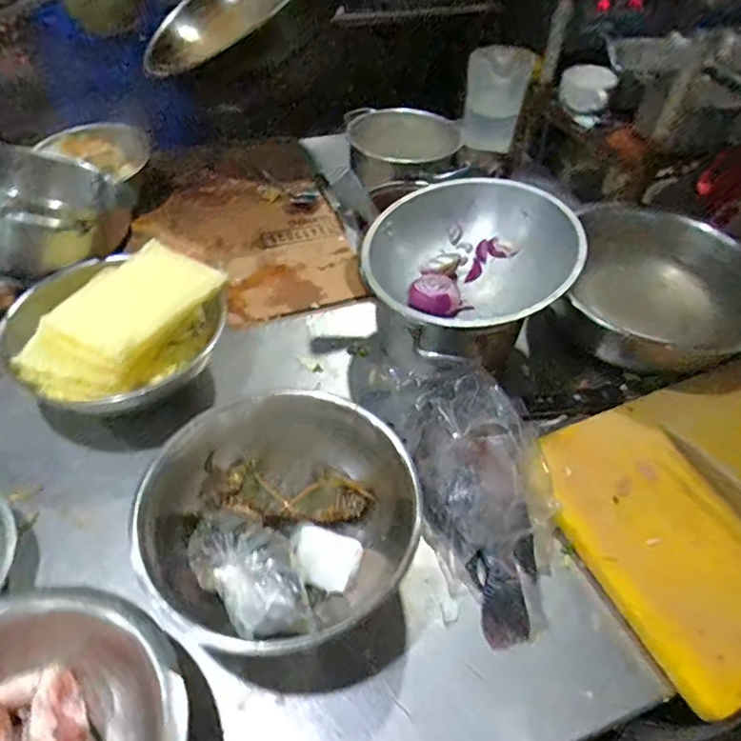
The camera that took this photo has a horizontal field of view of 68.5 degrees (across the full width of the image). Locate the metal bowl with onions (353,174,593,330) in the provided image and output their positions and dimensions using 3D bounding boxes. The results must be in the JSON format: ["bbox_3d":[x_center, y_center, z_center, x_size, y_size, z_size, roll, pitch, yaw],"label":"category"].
[{"bbox_3d":[0.131,-0.149,0.699,0.244,0.121,0.240,2,48,-2],"label":"metal bowl with onions"}]

